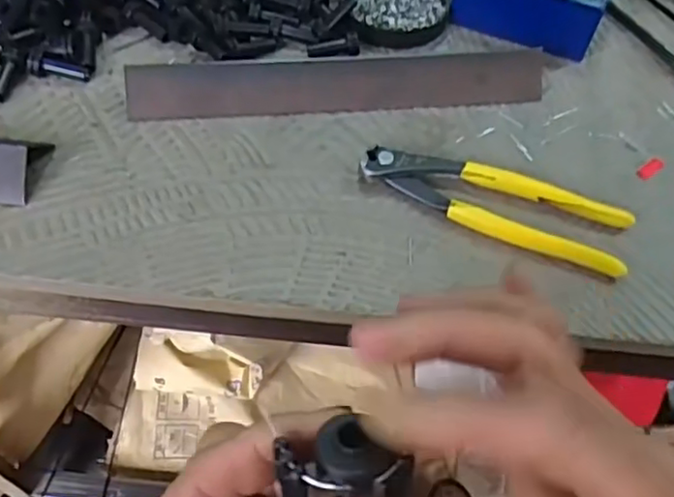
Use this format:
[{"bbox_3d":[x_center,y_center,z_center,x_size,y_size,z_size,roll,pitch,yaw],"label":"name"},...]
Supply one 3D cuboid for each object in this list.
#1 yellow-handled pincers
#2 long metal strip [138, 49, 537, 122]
[{"bbox_3d":[0.095,-0.030,0.388,0.159,0.015,0.048,20,54,10],"label":"yellow-handled pincers"},{"bbox_3d":[0.003,-0.111,0.437,0.278,0.035,0.005,-4,14,-7],"label":"long metal strip"}]

